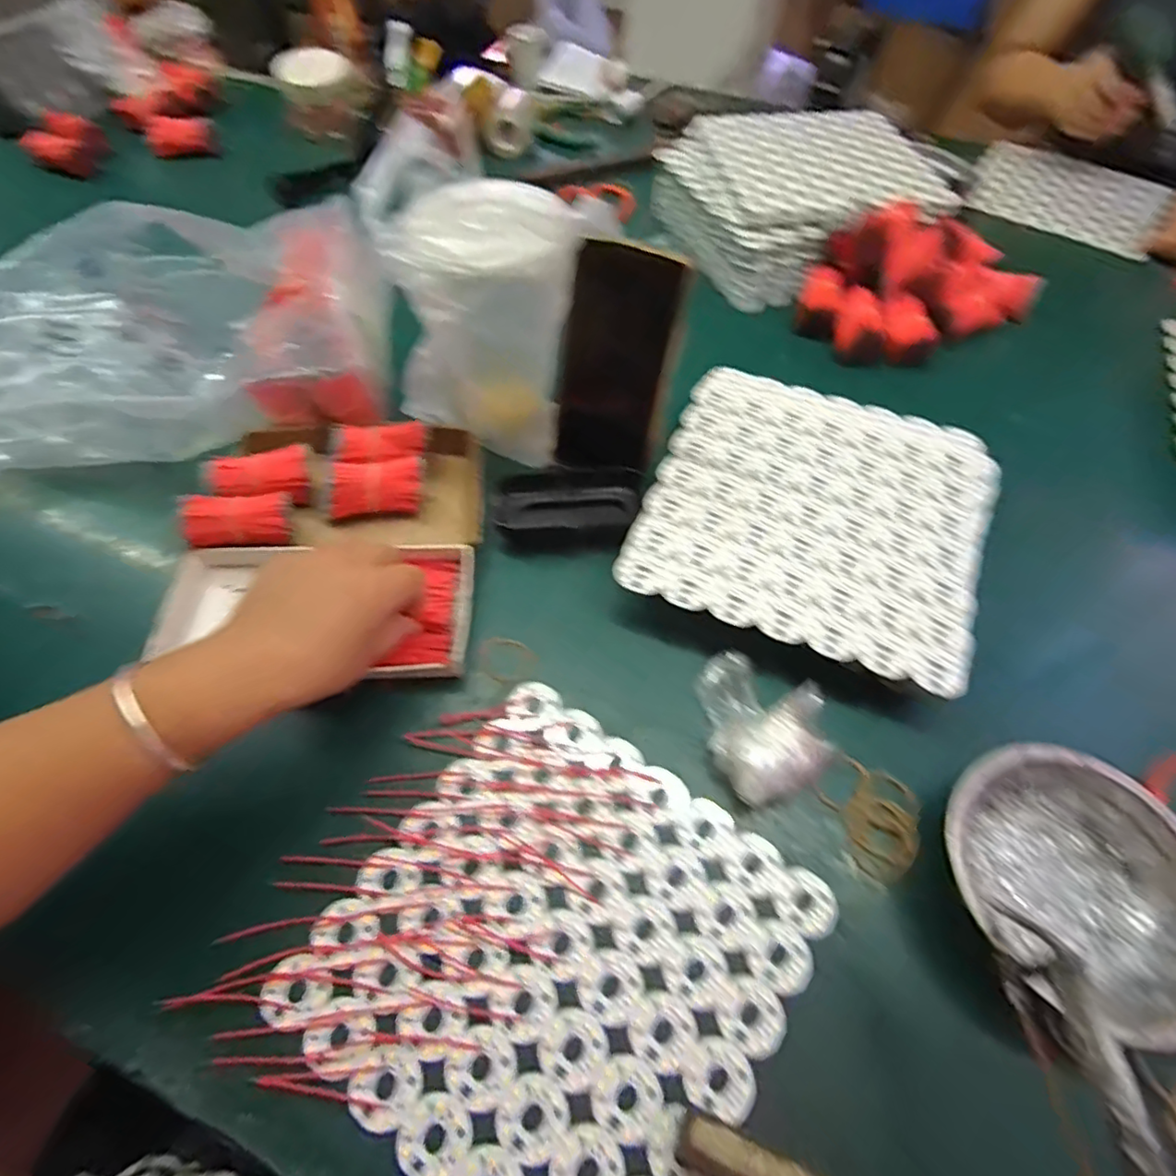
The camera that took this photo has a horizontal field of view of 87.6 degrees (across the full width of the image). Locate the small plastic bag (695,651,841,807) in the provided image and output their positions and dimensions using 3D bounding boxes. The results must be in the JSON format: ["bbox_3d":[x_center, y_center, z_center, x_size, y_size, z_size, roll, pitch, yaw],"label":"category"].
[{"bbox_3d":[0.106,0.080,0.368,0.068,0.026,0.091,-4,58,-4],"label":"small plastic bag"}]

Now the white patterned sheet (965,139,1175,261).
[{"bbox_3d":[0.587,-0.487,0.755,0.211,0.013,0.217,32,62,17],"label":"white patterned sheet"}]

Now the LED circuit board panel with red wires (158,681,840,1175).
[{"bbox_3d":[-0.028,0.182,0.312,0.237,0.004,0.224,32,63,17],"label":"LED circuit board panel with red wires"}]

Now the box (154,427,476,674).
[{"bbox_3d":[-0.172,-0.039,0.428,0.191,0.047,0.200,3,58,0],"label":"box"}]

